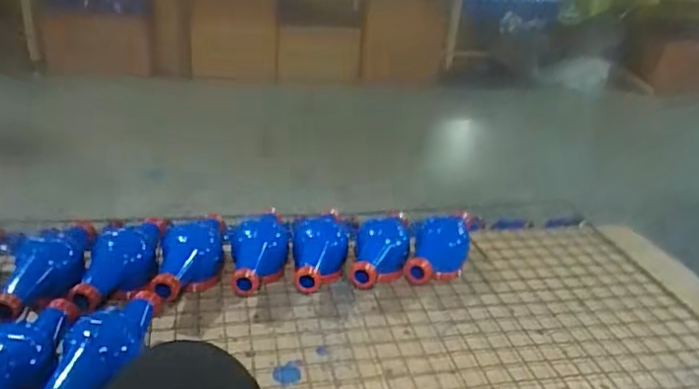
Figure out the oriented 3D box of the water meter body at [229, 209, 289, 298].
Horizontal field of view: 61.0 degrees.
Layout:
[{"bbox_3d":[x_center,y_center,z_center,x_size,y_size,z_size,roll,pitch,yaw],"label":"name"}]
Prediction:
[{"bbox_3d":[-0.151,0.108,0.998,0.095,0.093,0.178,0,26,-9],"label":"water meter body"}]

